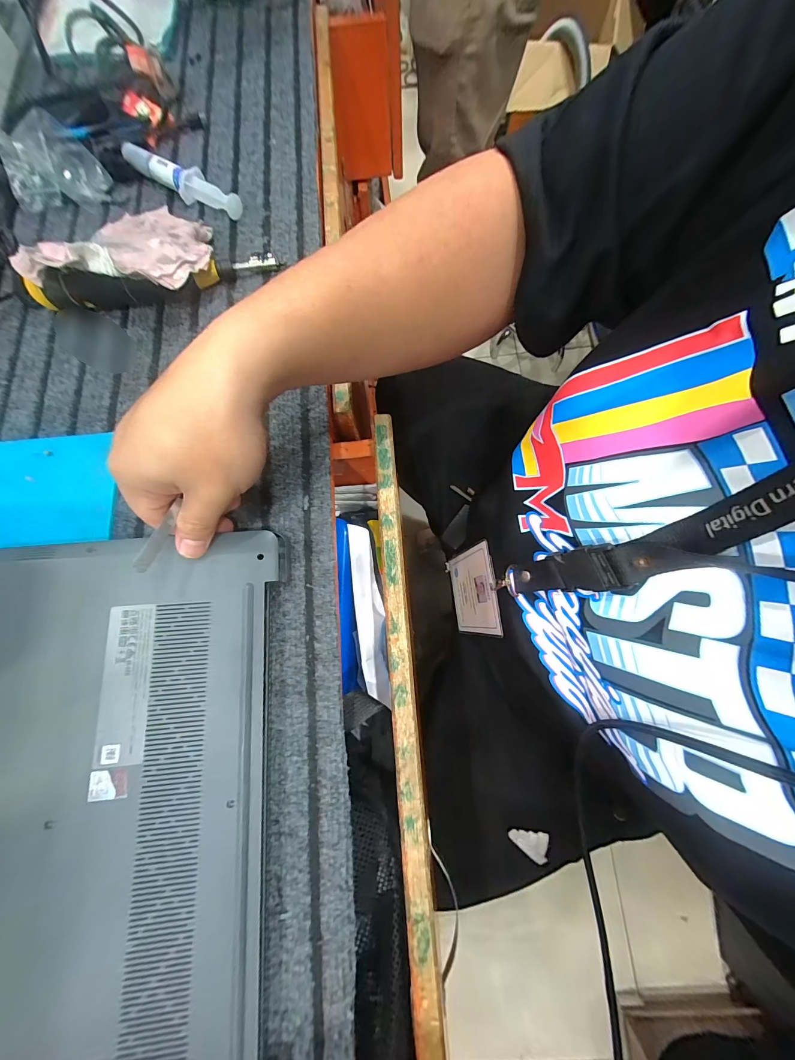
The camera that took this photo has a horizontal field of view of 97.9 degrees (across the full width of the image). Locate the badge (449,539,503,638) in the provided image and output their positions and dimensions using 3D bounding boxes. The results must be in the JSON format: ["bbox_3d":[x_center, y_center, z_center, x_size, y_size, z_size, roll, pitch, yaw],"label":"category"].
[{"bbox_3d":[0.087,0.071,0.403,0.004,0.129,0.097,-5,76,-10],"label":"badge"}]

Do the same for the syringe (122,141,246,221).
[{"bbox_3d":[-0.230,-0.373,0.367,0.154,0.022,0.030,38,81,9],"label":"syringe"}]

